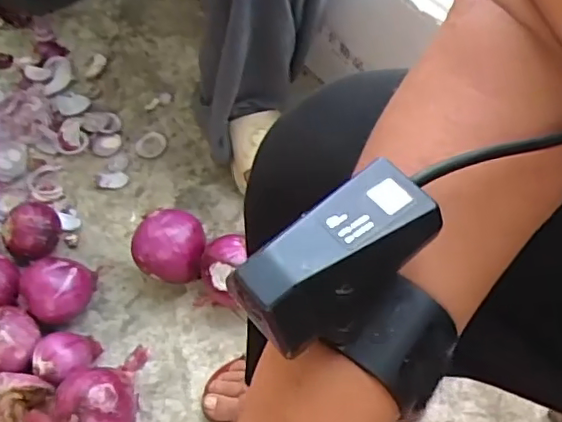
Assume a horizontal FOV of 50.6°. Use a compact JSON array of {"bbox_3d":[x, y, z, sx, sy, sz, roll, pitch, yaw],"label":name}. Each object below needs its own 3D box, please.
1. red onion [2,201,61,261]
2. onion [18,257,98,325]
[{"bbox_3d":[-0.327,0.032,0.796,0.071,0.057,0.075,16,61,7],"label":"red onion"},{"bbox_3d":[-0.277,0.101,0.746,0.088,0.064,0.074,-17,62,-11],"label":"onion"}]

